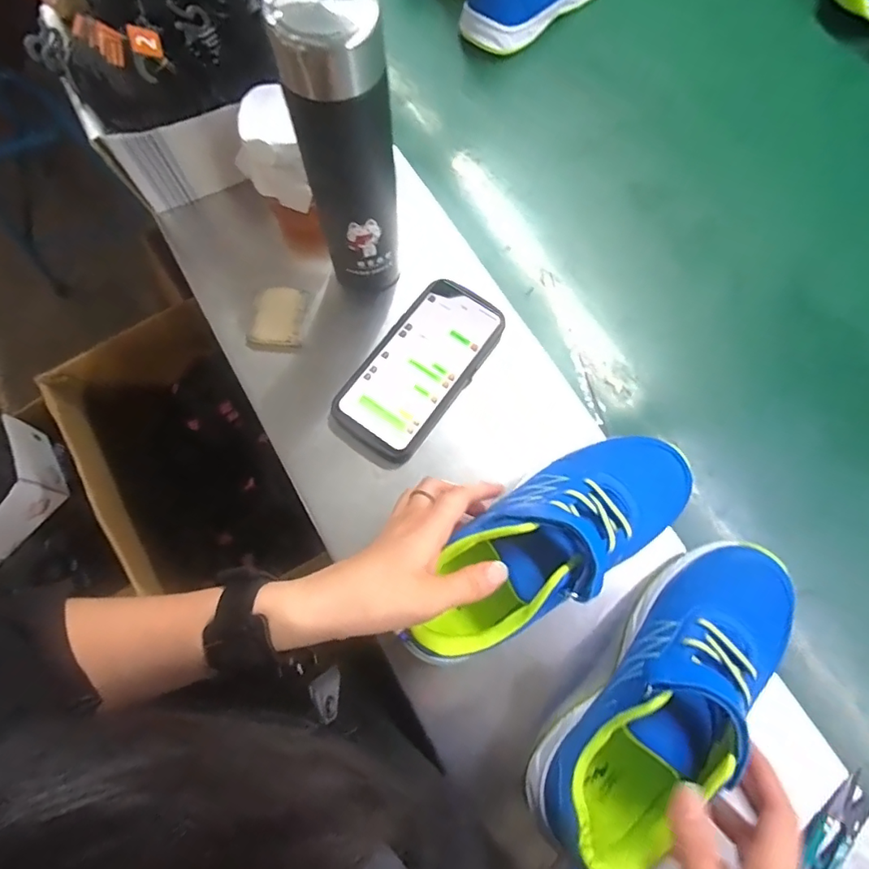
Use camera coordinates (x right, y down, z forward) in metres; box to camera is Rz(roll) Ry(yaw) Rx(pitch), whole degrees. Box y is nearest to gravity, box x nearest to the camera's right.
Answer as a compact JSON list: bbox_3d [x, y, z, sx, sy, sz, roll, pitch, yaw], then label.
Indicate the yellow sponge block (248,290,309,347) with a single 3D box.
[{"bbox_3d":[-0.137,-0.103,0.463,0.043,0.017,0.051,7,74,3],"label":"yellow sponge block"}]

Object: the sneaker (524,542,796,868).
[{"bbox_3d":[0.157,0.170,0.334,0.084,0.085,0.222,40,76,11],"label":"sneaker"}]

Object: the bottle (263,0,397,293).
[{"bbox_3d":[-0.057,-0.189,0.371,0.056,0.219,0.058,0,71,1],"label":"bottle"}]

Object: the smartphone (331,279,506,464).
[{"bbox_3d":[-0.012,-0.058,0.448,0.080,0.010,0.162,34,77,10],"label":"smartphone"}]

